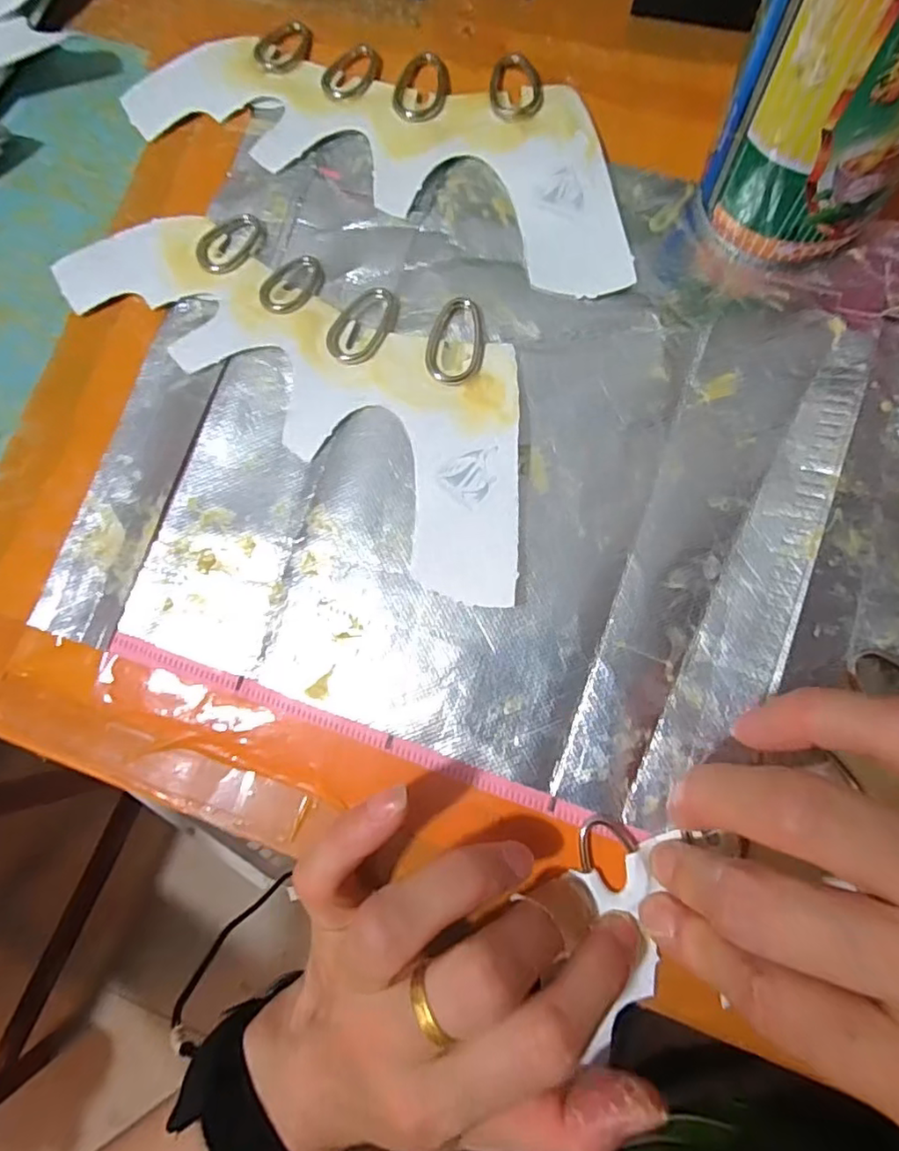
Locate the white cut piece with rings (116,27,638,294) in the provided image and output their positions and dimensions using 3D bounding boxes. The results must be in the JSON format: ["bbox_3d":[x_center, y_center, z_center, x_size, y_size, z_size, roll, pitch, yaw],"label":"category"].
[{"bbox_3d":[-0.020,-0.180,0.235,0.214,0.007,0.082,25,85,7],"label":"white cut piece with rings"}]

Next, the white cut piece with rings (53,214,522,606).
[{"bbox_3d":[-0.047,-0.081,0.221,0.208,0.007,0.083,35,86,8],"label":"white cut piece with rings"}]

